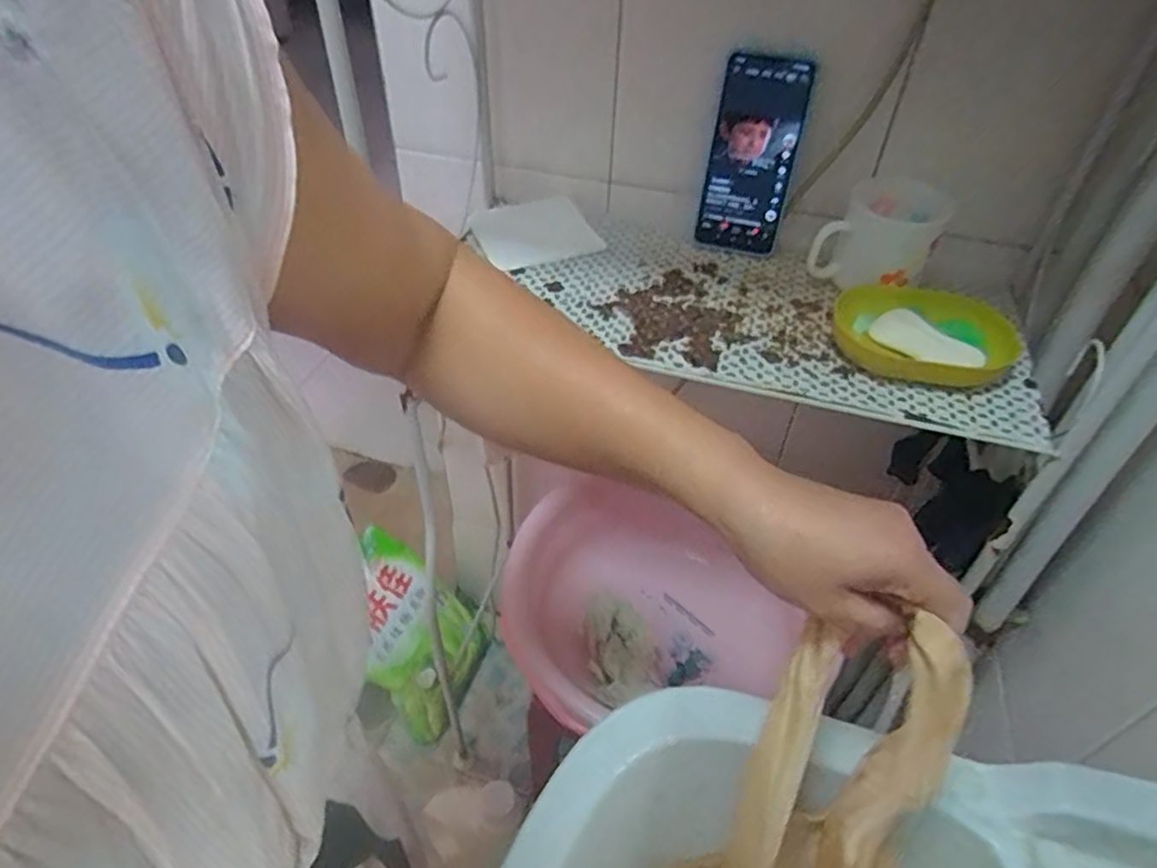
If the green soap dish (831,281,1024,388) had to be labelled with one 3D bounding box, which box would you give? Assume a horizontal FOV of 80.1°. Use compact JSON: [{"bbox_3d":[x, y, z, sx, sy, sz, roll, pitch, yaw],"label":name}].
[{"bbox_3d":[0.284,-0.081,0.564,0.137,0.032,0.105,14,46,11],"label":"green soap dish"}]

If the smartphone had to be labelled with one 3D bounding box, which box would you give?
[{"bbox_3d":[0.160,-0.255,0.638,0.076,0.166,0.012,15,30,14],"label":"smartphone"}]

